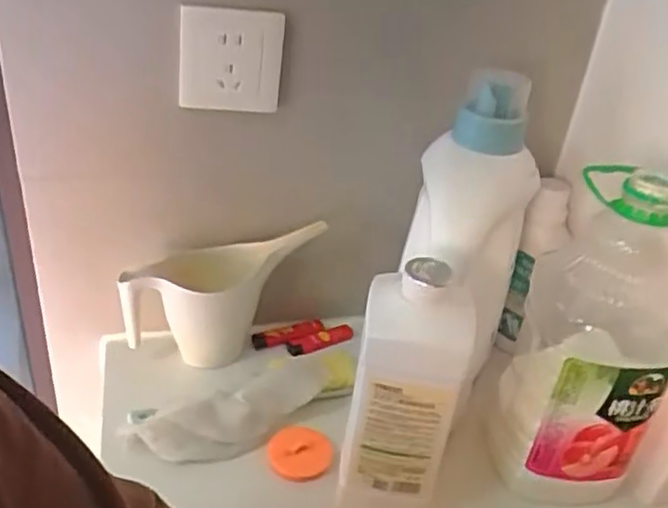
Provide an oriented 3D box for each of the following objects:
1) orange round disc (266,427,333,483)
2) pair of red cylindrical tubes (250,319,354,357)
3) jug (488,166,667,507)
[{"bbox_3d":[-0.030,0.177,0.619,0.055,0.017,0.052,5,33,-3],"label":"orange round disc"},{"bbox_3d":[-0.030,0.092,0.751,0.110,0.017,0.038,-10,37,-23],"label":"pair of red cylindrical tubes"},{"bbox_3d":[0.209,0.081,0.563,0.124,0.295,0.105,21,36,21],"label":"jug"}]

